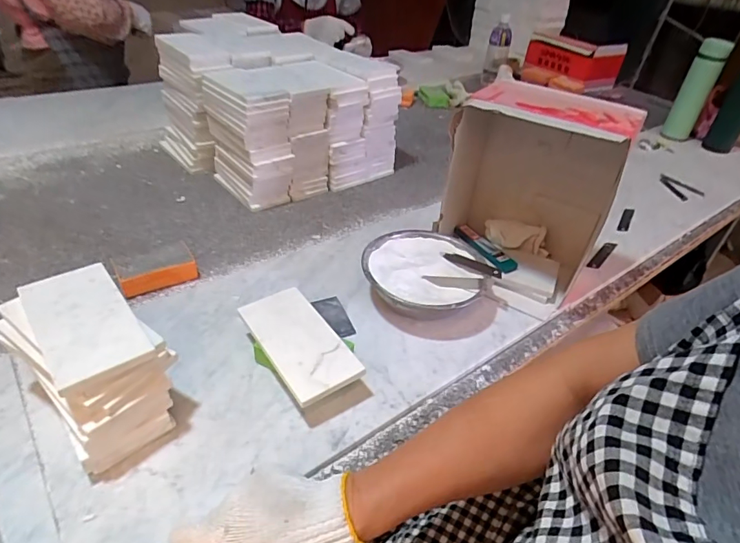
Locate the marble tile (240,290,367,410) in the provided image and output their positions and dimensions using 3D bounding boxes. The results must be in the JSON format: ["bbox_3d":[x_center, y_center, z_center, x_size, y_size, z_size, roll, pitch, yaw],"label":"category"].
[{"bbox_3d":[-0.077,0.072,0.504,0.077,0.012,0.149,-22,45,-29],"label":"marble tile"}]

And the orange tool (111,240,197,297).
[{"bbox_3d":[-0.279,-0.001,0.615,0.093,0.034,0.045,-21,44,-31],"label":"orange tool"}]

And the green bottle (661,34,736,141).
[{"bbox_3d":[0.843,-0.469,1.208,0.068,0.228,0.080,28,44,26],"label":"green bottle"}]

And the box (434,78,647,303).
[{"bbox_3d":[0.216,-0.104,0.632,0.211,0.248,0.132,19,39,19],"label":"box"}]

